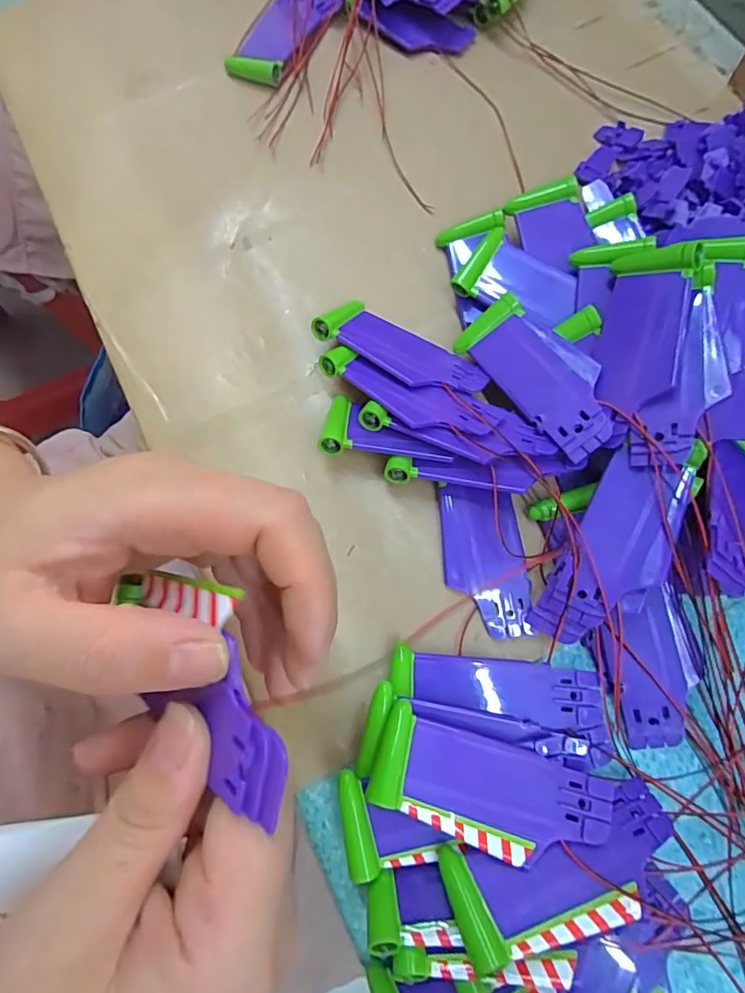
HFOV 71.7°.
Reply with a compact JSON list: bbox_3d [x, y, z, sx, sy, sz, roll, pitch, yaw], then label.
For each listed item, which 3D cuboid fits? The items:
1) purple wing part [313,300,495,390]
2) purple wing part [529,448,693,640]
[{"bbox_3d":[0.015,-0.074,0.261,0.087,0.007,0.037,35,55,17],"label":"purple wing part"},{"bbox_3d":[0.104,0.025,0.222,0.037,0.009,0.086,27,87,29],"label":"purple wing part"}]

